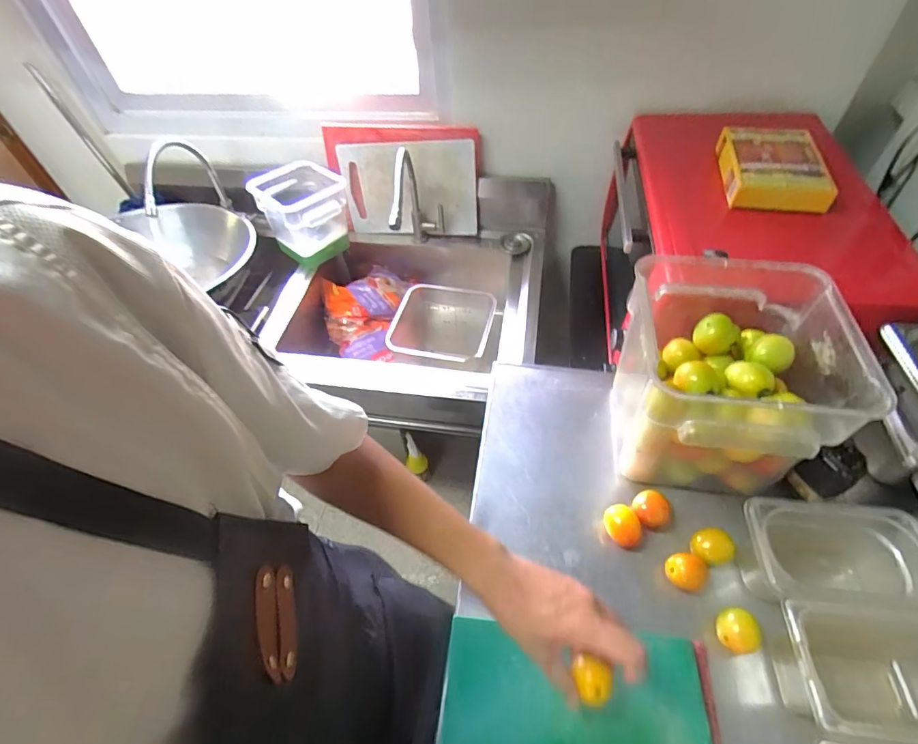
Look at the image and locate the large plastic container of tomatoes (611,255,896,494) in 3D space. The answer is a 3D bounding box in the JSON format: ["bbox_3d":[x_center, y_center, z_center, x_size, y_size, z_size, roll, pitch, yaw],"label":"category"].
[{"bbox_3d":[0.321,0.018,0.568,0.213,0.220,0.229,5,52,8],"label":"large plastic container of tomatoes"}]

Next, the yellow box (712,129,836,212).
[{"bbox_3d":[0.525,-0.344,0.760,0.151,0.054,0.204,11,53,13],"label":"yellow box"}]

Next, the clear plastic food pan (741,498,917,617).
[{"bbox_3d":[0.409,0.218,0.504,0.185,0.106,0.107,3,52,6],"label":"clear plastic food pan"}]

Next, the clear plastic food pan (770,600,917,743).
[{"bbox_3d":[0.407,0.298,0.437,0.189,0.106,0.105,4,52,7],"label":"clear plastic food pan"}]

